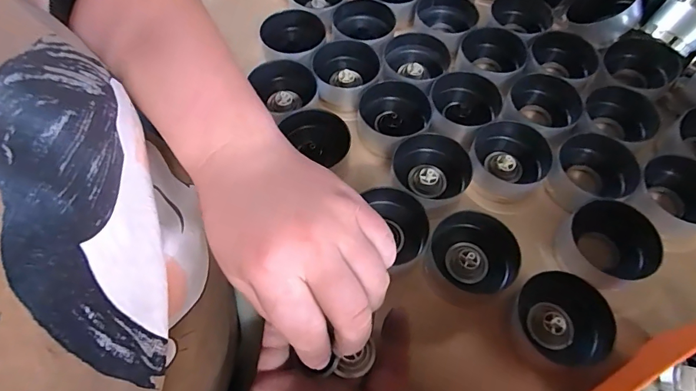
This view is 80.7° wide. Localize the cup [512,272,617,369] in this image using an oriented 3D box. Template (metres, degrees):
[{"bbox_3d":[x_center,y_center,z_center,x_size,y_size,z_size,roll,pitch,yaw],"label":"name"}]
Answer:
[{"bbox_3d":[0.150,0.087,0.286,0.053,0.031,0.058,0,60,0],"label":"cup"}]

